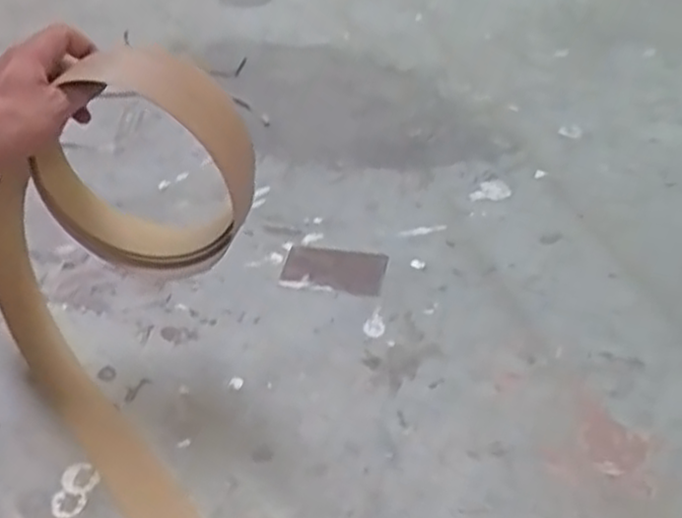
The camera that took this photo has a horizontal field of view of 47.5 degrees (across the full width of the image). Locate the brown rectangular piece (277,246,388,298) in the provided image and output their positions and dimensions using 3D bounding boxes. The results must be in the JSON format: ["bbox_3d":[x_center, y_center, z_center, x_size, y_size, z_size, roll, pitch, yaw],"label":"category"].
[{"bbox_3d":[-0.009,0.013,0.924,0.121,0.008,0.080,7,41,11],"label":"brown rectangular piece"}]

